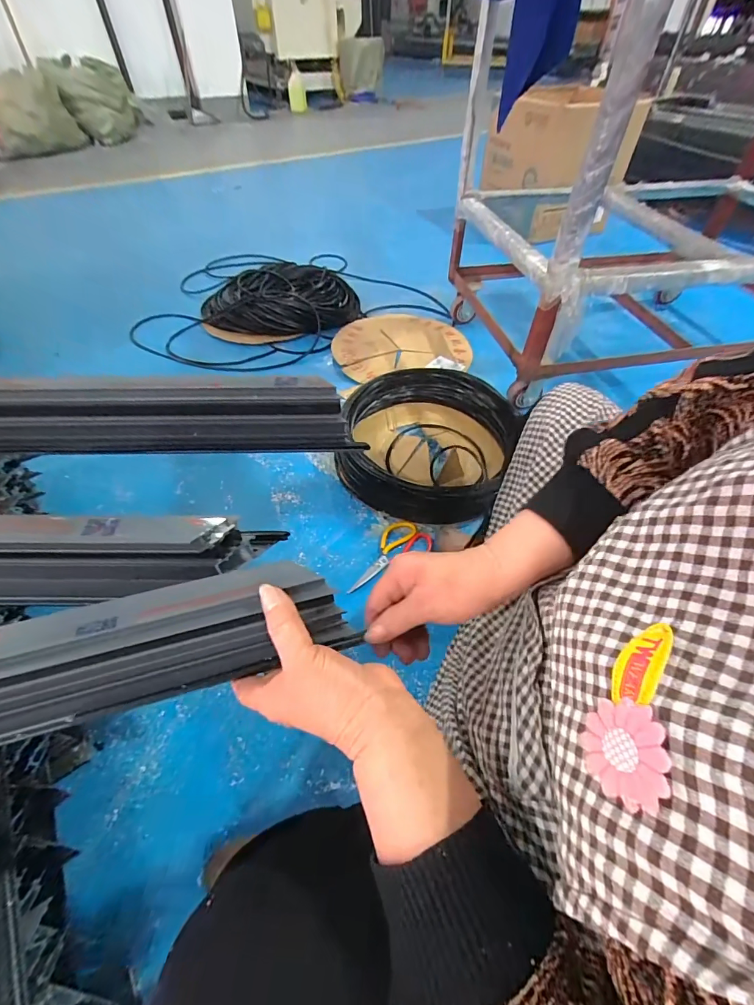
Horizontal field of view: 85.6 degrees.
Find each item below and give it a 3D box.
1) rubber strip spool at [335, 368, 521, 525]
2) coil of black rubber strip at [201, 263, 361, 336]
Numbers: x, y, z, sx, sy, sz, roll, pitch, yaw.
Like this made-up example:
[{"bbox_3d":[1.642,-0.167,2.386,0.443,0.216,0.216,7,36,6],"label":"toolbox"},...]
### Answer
[{"bbox_3d":[0.111,-0.175,1.055,0.414,0.097,0.464,15,52,12],"label":"rubber strip spool"},{"bbox_3d":[-0.376,-0.797,1.569,0.593,0.109,0.507,-7,51,-6],"label":"coil of black rubber strip"}]

